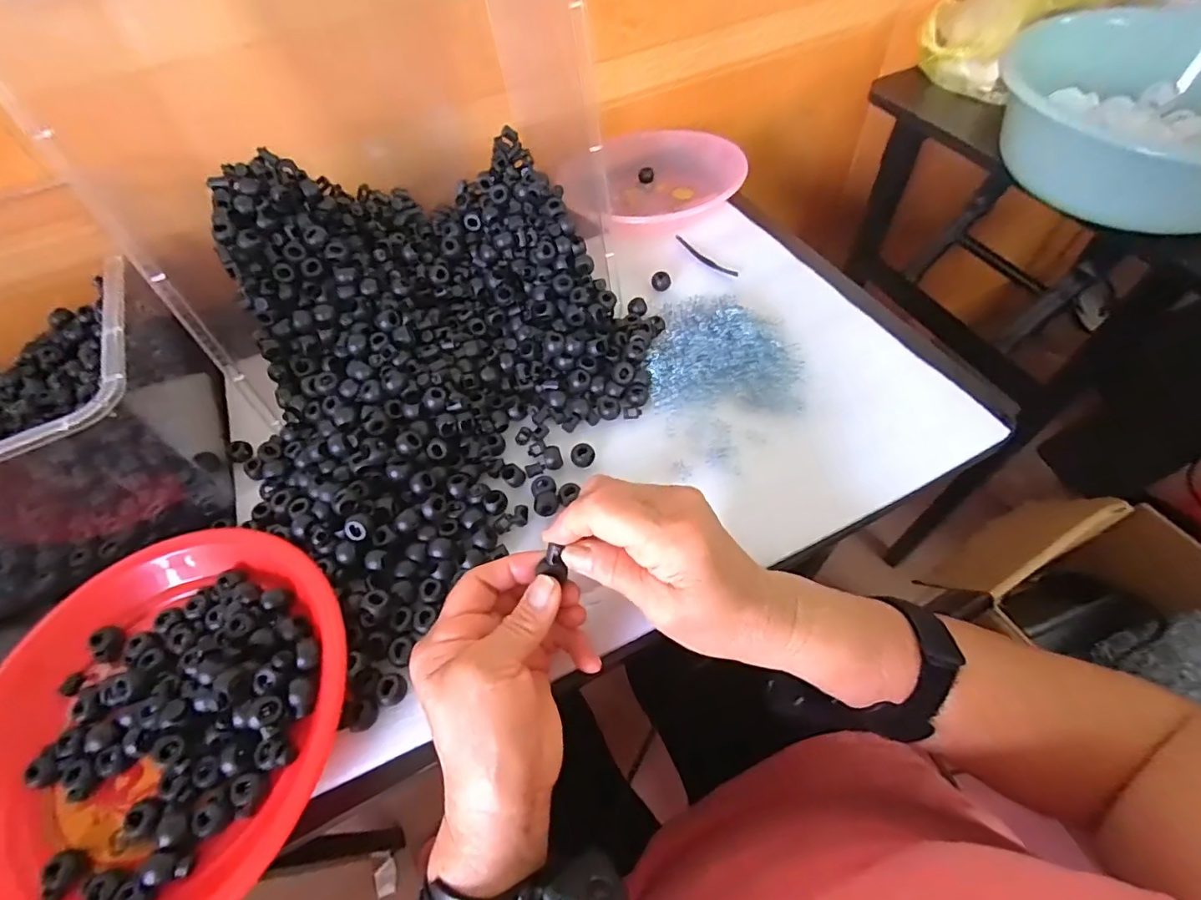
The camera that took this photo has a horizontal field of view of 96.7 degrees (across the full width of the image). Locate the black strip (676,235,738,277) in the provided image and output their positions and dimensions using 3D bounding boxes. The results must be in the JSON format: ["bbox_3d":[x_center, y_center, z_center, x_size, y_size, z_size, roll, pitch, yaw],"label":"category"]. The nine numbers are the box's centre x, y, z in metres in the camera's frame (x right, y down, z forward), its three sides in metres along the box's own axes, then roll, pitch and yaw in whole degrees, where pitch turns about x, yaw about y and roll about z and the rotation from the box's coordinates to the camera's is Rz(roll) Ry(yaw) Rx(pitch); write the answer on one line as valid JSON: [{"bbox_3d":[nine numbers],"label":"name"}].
[{"bbox_3d":[0.099,-0.185,0.512,0.012,0.004,0.079,-36,64,-18],"label":"black strip"}]

